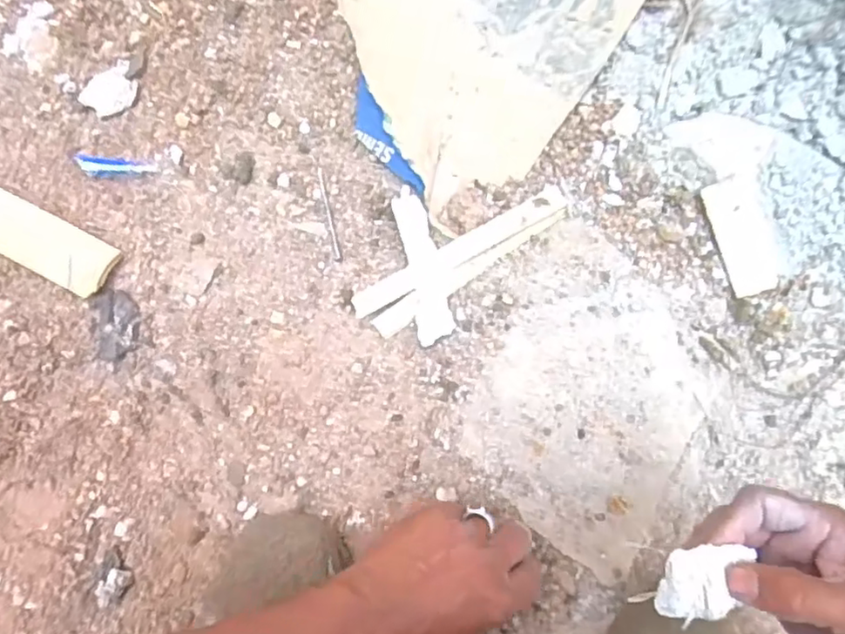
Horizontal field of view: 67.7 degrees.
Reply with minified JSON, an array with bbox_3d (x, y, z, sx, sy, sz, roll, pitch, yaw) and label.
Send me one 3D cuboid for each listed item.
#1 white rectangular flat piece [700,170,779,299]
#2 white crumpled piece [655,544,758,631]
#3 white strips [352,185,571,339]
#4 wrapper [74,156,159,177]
[{"bbox_3d":[0.253,-0.064,0.493,0.044,0.009,0.093,-23,102,-1],"label":"white rectangular flat piece"},{"bbox_3d":[0.148,0.141,0.329,0.045,0.012,0.034,-1,88,-1],"label":"white crumpled piece"},{"bbox_3d":[0.031,-0.046,0.475,0.176,0.010,0.037,-34,89,-2],"label":"white strips"},{"bbox_3d":[-0.231,-0.112,0.475,0.057,0.007,0.015,4,88,-1],"label":"wrapper"}]

